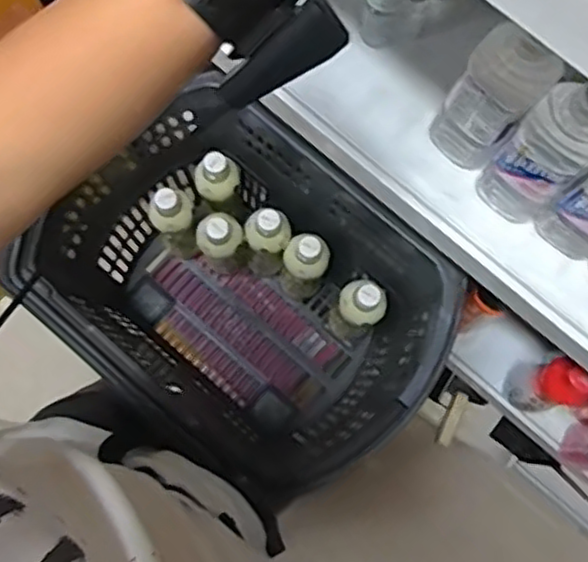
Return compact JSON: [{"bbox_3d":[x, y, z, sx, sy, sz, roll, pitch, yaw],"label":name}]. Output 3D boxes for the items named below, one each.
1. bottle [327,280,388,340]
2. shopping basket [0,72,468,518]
[{"bbox_3d":[0.093,0.045,1.016,0.071,0.222,0.063,38,81,6],"label":"bottle"},{"bbox_3d":[-0.060,0.020,0.948,0.470,0.369,0.357,36,80,6],"label":"shopping basket"}]

